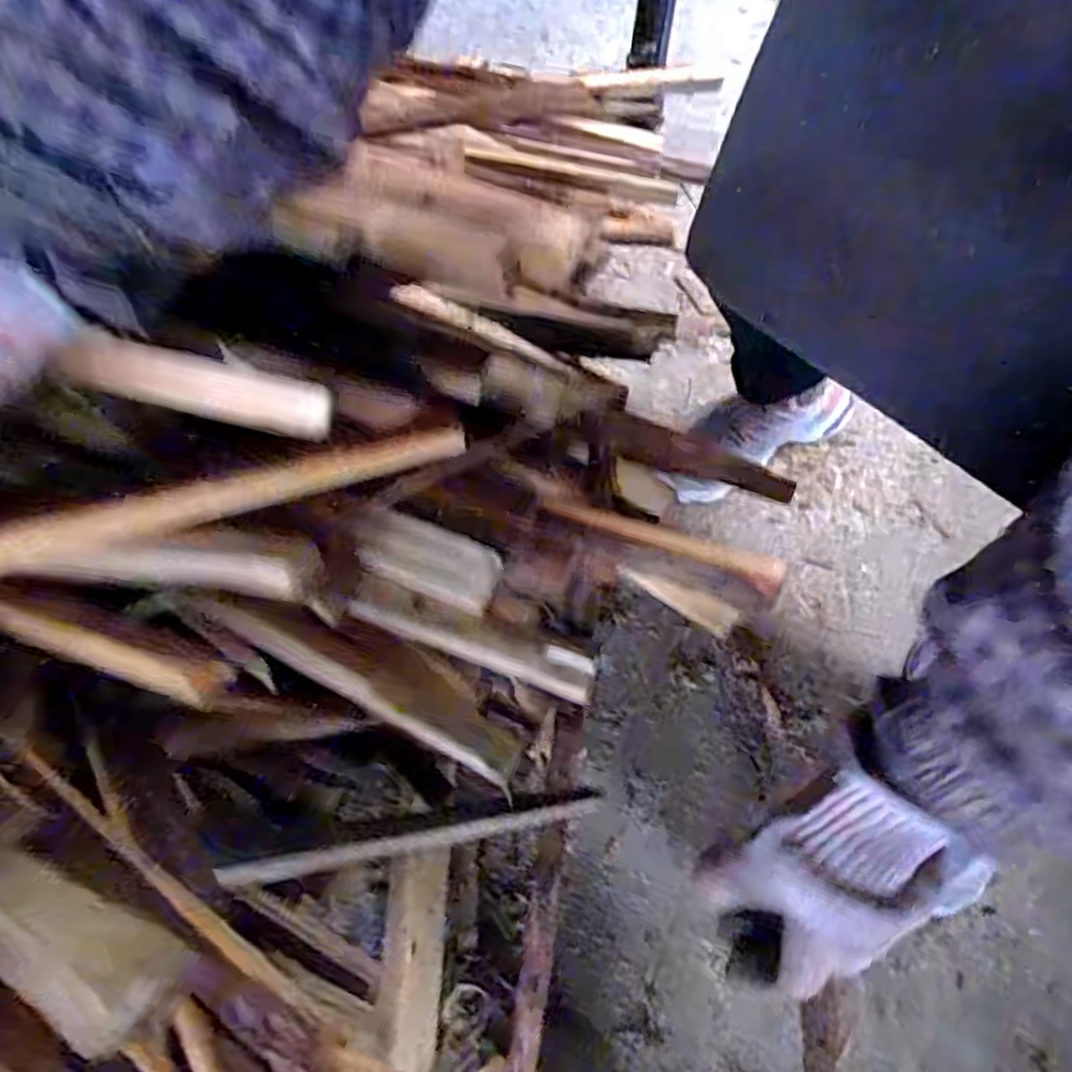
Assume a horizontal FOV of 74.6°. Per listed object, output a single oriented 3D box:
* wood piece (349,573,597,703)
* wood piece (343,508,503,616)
[{"bbox_3d":[-0.024,0.039,0.273,0.097,0.008,0.019,21,61,-3],"label":"wood piece"},{"bbox_3d":[-0.044,0.008,0.276,0.059,0.005,0.026,23,74,-7],"label":"wood piece"}]

